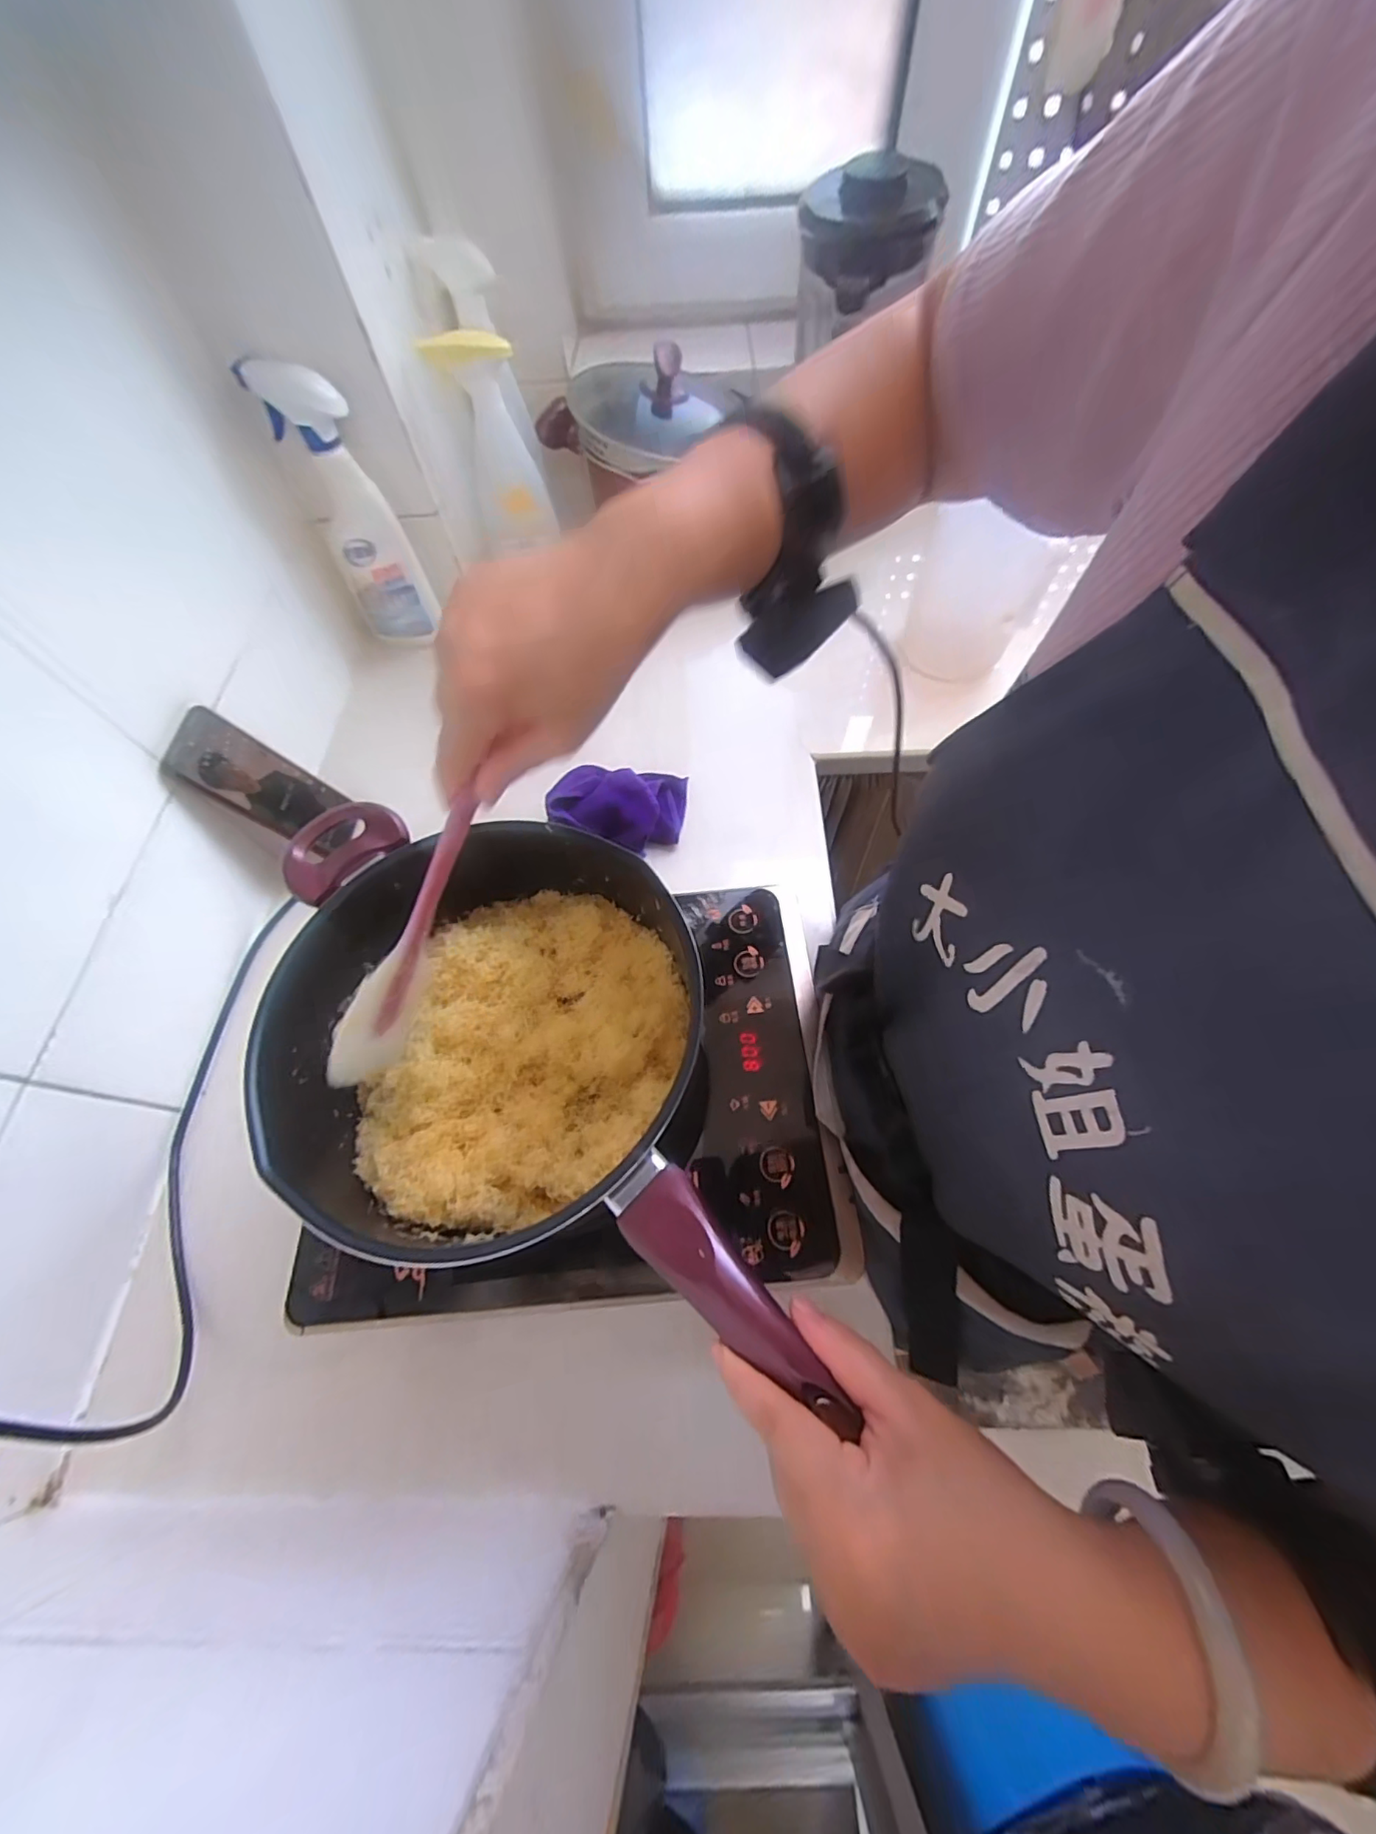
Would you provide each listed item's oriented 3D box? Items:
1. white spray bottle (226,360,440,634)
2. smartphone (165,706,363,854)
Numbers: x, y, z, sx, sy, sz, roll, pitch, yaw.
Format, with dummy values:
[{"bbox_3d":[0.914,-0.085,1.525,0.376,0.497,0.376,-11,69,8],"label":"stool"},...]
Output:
[{"bbox_3d":[-0.368,-0.445,0.651,0.105,0.277,0.058,-4,59,1],"label":"white spray bottle"},{"bbox_3d":[-0.394,-0.121,0.551,0.010,0.161,0.071,-3,63,26],"label":"smartphone"}]

